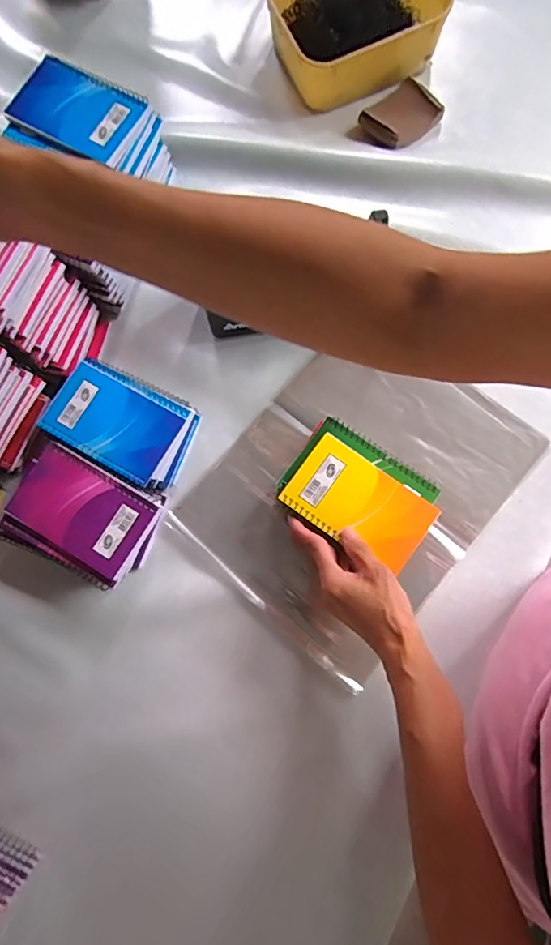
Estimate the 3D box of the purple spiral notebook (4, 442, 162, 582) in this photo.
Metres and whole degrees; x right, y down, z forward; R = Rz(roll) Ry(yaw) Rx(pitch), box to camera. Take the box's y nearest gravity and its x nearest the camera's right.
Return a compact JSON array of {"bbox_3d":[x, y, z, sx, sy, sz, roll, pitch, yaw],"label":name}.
[{"bbox_3d":[-0.187,0.034,0.489,0.134,0.012,0.080,30,78,8],"label":"purple spiral notebook"}]

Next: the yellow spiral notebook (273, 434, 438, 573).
[{"bbox_3d":[0.080,0.028,0.480,0.130,0.009,0.078,33,78,9],"label":"yellow spiral notebook"}]

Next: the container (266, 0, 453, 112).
[{"bbox_3d":[0.094,-0.565,0.632,0.199,0.067,0.190,-23,76,-5],"label":"container"}]

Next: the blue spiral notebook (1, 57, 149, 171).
[{"bbox_3d":[-0.207,-0.379,0.530,0.127,0.015,0.087,26,81,3],"label":"blue spiral notebook"}]

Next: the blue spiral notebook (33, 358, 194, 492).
[{"bbox_3d":[-0.162,-0.054,0.521,0.137,0.012,0.095,28,79,7],"label":"blue spiral notebook"}]

